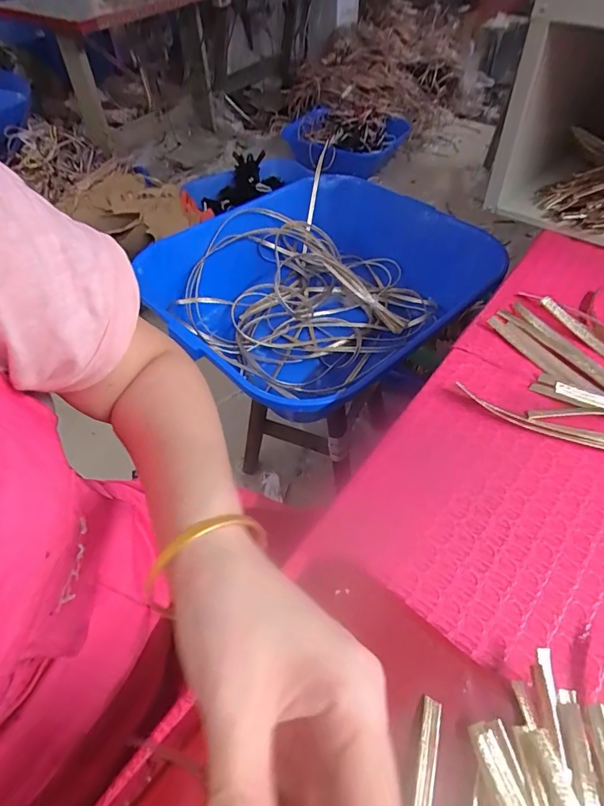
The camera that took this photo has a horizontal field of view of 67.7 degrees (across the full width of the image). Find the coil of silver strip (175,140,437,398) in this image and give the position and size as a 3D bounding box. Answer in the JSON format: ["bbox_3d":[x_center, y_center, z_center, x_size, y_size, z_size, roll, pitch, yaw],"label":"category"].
[{"bbox_3d":[0.001,-0.231,0.934,0.445,0.134,0.411,-1,50,1],"label":"coil of silver strip"}]

